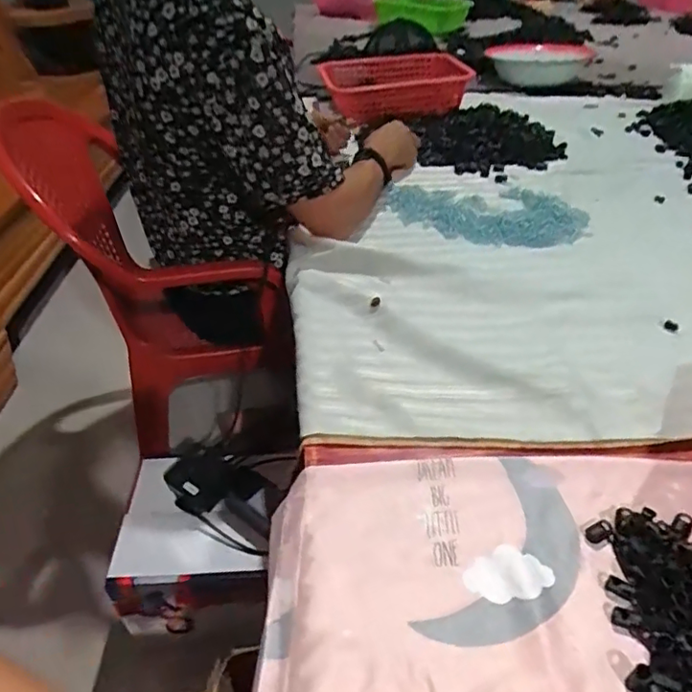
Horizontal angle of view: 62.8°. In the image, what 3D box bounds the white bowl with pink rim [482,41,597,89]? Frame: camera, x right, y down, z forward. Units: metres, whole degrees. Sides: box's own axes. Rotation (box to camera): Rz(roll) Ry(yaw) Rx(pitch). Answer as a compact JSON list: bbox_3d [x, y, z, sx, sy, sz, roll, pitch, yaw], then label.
[{"bbox_3d":[0.466,-0.684,1.393,0.228,0.071,0.229,0,40,0],"label":"white bowl with pink rim"}]

